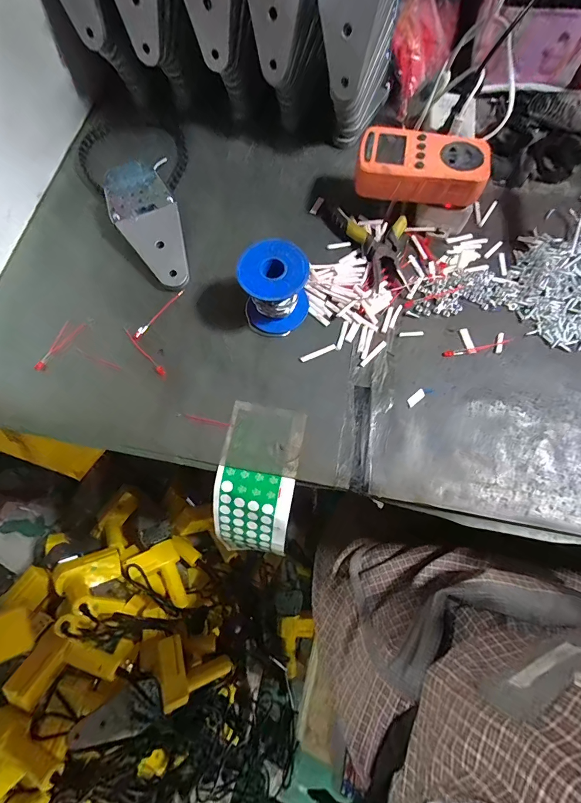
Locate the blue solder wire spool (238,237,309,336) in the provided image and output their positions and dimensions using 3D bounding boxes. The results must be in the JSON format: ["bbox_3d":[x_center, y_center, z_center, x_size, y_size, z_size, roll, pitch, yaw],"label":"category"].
[{"bbox_3d":[-0.014,-0.106,0.342,0.063,0.064,0.063,0,71,1],"label":"blue solder wire spool"}]

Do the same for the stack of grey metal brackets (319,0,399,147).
[{"bbox_3d":[0.067,-0.385,0.367,0.082,0.194,0.120,14,72,5],"label":"stack of grey metal brackets"}]

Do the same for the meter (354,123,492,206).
[{"bbox_3d":[0.134,-0.242,0.370,0.126,0.035,0.062,12,72,5],"label":"meter"}]

